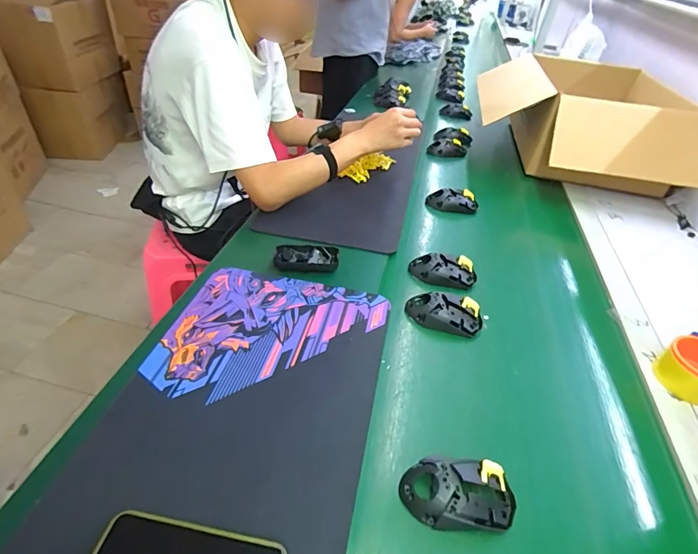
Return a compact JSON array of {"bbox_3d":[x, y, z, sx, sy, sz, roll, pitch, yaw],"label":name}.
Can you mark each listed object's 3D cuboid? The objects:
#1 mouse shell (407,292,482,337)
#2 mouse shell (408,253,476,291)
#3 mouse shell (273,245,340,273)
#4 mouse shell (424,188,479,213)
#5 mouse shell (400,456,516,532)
[{"bbox_3d":[0.149,0.059,0.606,0.114,0.037,0.055,12,41,4],"label":"mouse shell"},{"bbox_3d":[0.168,-0.014,0.692,0.115,0.034,0.062,15,42,8],"label":"mouse shell"},{"bbox_3d":[-0.073,-0.029,0.671,0.106,0.025,0.053,5,41,-3],"label":"mouse shell"},{"bbox_3d":[0.239,-0.175,0.890,0.117,0.039,0.059,4,42,-5],"label":"mouse shell"},{"bbox_3d":[0.114,0.224,0.405,0.117,0.033,0.064,8,41,0],"label":"mouse shell"}]

